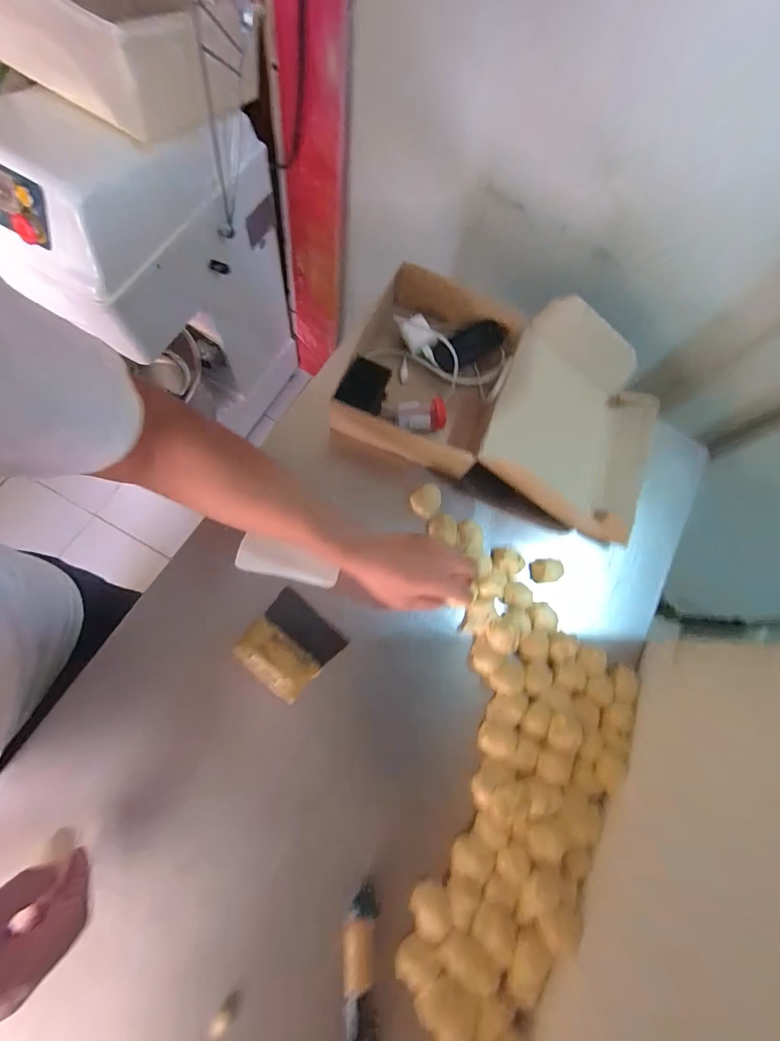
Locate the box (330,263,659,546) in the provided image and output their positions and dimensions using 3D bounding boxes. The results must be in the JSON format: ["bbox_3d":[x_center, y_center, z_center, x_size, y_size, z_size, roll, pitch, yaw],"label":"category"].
[{"bbox_3d":[0.174,-0.171,0.586,0.469,0.131,0.286,18,71,-1],"label":"box"}]

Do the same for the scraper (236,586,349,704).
[{"bbox_3d":[-0.122,0.150,0.478,0.100,0.021,0.095,40,72,4],"label":"scraper"}]

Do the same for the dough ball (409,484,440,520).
[{"bbox_3d":[0.051,-0.025,0.548,0.040,0.029,0.037,2,74,-8],"label":"dough ball"}]

